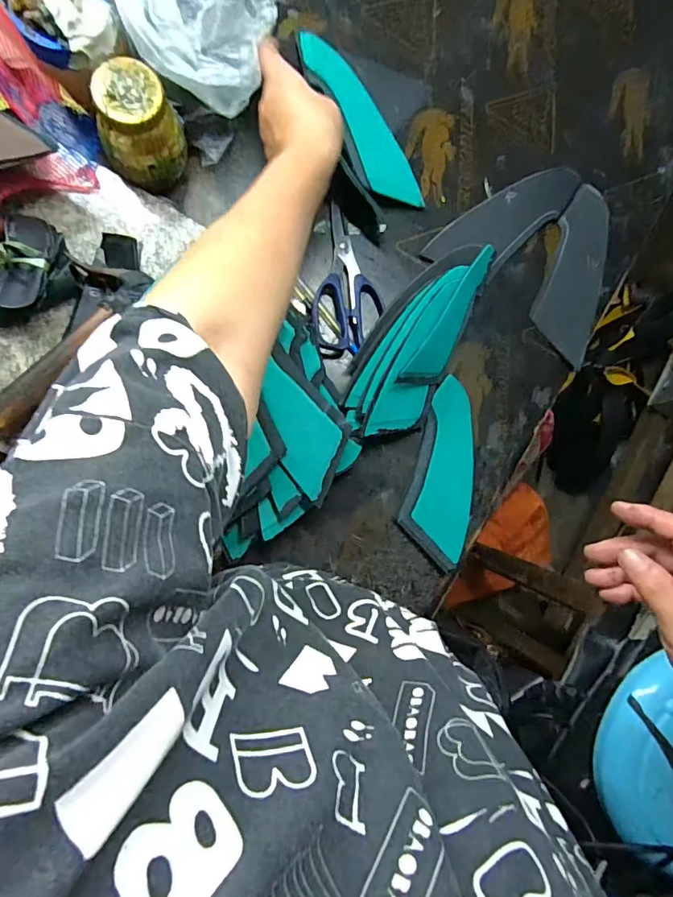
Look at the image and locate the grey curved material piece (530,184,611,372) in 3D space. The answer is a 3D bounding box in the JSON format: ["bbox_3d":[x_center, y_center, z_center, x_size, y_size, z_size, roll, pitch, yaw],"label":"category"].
[{"bbox_3d":[0.269,-0.194,0.530,0.067,0.008,0.194,19,86,1],"label":"grey curved material piece"}]

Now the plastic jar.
[{"bbox_3d":[-0.174,-0.278,0.418,0.068,0.085,0.061,-34,93,-8],"label":"plastic jar"}]

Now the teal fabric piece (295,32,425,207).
[{"bbox_3d":[0.021,-0.329,0.485,0.066,0.009,0.187,-39,102,-21],"label":"teal fabric piece"}]

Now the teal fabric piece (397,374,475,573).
[{"bbox_3d":[0.116,0.024,0.490,0.075,0.013,0.183,16,85,-7],"label":"teal fabric piece"}]

